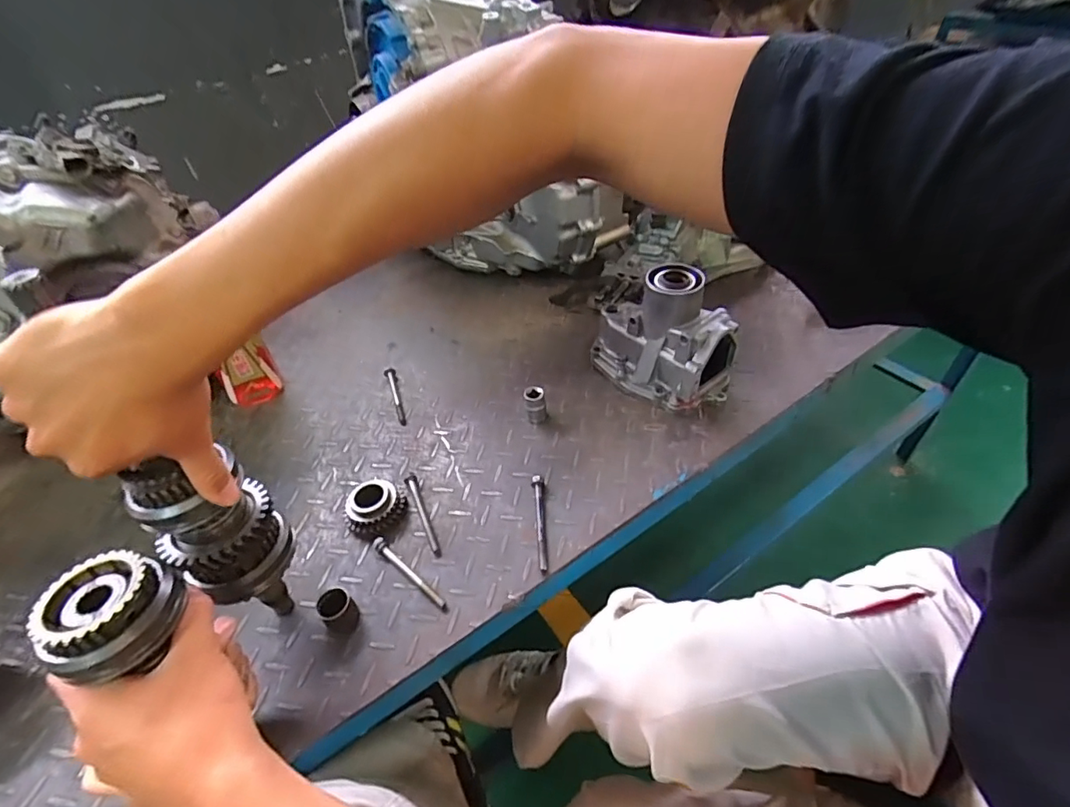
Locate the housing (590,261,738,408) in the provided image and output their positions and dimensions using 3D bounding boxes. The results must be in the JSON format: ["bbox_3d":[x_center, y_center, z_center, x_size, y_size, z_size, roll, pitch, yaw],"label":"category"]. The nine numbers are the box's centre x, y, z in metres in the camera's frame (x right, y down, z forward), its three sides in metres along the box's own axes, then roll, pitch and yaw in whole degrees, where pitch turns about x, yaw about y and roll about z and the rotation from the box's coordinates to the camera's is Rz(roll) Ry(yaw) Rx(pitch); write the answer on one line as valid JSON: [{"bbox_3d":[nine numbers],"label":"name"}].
[{"bbox_3d":[0.147,-0.082,0.614,0.171,0.138,0.088,30,56,31],"label":"housing"}]

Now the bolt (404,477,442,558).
[{"bbox_3d":[-0.116,0.112,0.531,0.012,0.007,0.104,-20,46,-14],"label":"bolt"}]

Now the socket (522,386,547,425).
[{"bbox_3d":[0.000,0.003,0.613,0.023,0.043,0.025,-10,45,-3],"label":"socket"}]

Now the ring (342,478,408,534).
[{"bbox_3d":[-0.165,0.105,0.538,0.051,0.031,0.057,5,46,11],"label":"ring"}]

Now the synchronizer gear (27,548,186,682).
[{"bbox_3d":[-0.247,0.124,0.301,0.052,0.041,0.063,-5,45,0],"label":"synchronizer gear"}]

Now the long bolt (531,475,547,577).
[{"bbox_3d":[0.006,0.115,0.515,0.012,0.013,0.111,-6,45,1],"label":"long bolt"}]

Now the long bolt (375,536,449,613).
[{"bbox_3d":[-0.118,0.158,0.481,0.103,0.008,0.012,32,56,32],"label":"long bolt"}]

